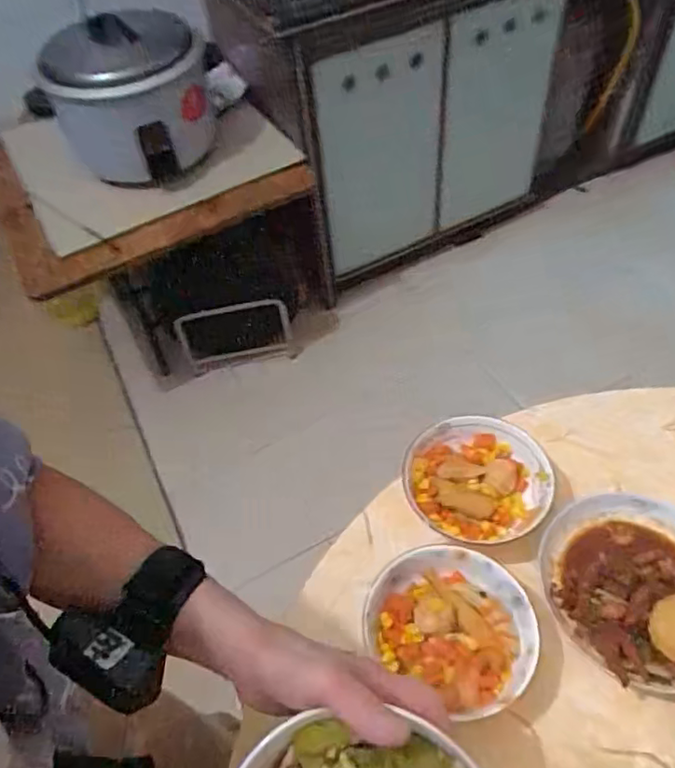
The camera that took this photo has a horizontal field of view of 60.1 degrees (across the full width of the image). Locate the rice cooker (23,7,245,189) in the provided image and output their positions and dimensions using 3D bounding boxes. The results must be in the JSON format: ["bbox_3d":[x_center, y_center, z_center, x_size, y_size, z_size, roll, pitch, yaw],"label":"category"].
[{"bbox_3d":[-0.469,-0.692,1.366,0.413,0.290,0.383,-1,55,4],"label":"rice cooker"}]

